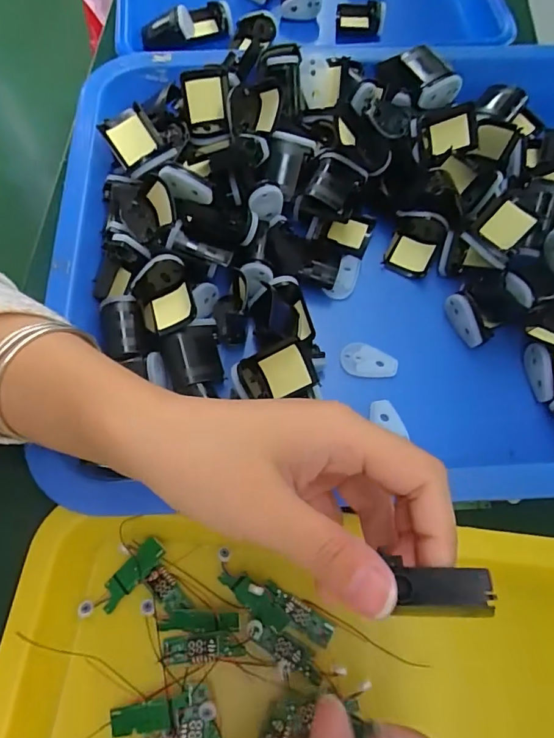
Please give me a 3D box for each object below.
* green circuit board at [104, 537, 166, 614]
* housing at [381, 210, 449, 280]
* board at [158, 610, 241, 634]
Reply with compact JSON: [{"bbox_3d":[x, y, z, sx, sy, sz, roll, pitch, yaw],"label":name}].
[{"bbox_3d":[-0.078,0.109,0.251,0.013,0.006,0.041,42,73,14],"label":"green circuit board"},{"bbox_3d":[0.094,-0.087,0.325,0.033,0.024,0.039,25,69,9],"label":"housing"},{"bbox_3d":[-0.040,0.129,0.241,0.040,0.004,0.010,1,68,-1],"label":"board"}]

